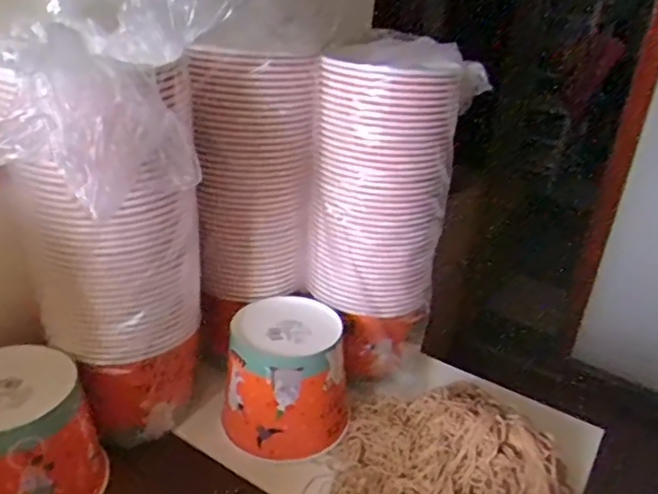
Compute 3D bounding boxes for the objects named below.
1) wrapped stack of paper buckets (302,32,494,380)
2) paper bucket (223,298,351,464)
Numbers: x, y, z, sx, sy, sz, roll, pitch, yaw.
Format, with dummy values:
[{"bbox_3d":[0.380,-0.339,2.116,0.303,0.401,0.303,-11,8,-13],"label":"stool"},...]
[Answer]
[{"bbox_3d":[0.071,-0.041,0.718,0.133,0.383,0.155,23,31,32],"label":"wrapped stack of paper buckets"},{"bbox_3d":[-0.049,0.158,0.696,0.140,0.141,0.132,4,26,-2],"label":"paper bucket"}]

